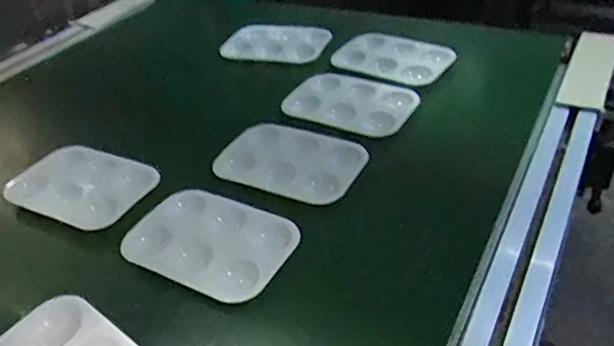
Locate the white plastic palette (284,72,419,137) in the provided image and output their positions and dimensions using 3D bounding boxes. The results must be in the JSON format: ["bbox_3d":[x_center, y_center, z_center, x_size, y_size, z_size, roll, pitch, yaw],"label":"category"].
[{"bbox_3d":[0.040,-0.072,0.593,0.132,0.011,0.090,18,44,27],"label":"white plastic palette"}]

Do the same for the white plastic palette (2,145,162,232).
[{"bbox_3d":[-0.199,0.009,0.515,0.125,0.005,0.086,16,43,25],"label":"white plastic palette"}]

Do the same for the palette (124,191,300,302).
[{"bbox_3d":[-0.074,0.049,0.443,0.122,0.007,0.085,16,43,25],"label":"palette"}]

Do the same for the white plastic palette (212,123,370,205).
[{"bbox_3d":[-0.015,-0.015,0.517,0.125,0.008,0.086,18,44,27],"label":"white plastic palette"}]

